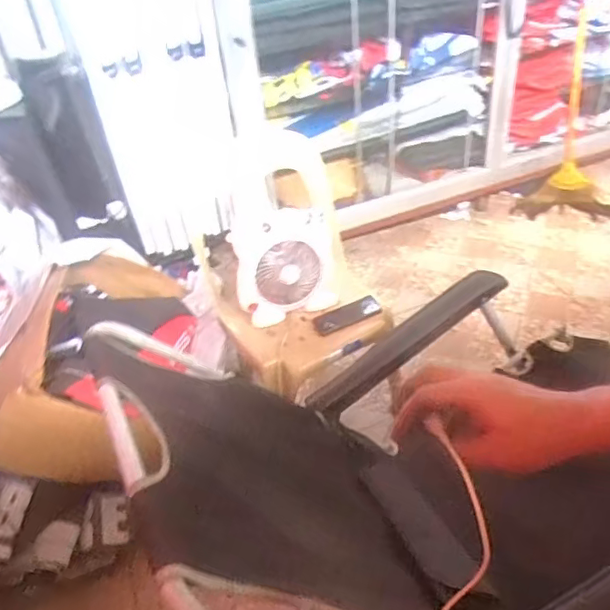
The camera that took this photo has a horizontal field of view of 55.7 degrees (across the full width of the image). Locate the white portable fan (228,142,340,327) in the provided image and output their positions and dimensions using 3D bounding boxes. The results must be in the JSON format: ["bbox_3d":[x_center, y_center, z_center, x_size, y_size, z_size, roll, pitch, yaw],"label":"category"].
[{"bbox_3d":[-0.047,-0.157,1.383,0.245,0.408,0.102,-16,40,-19],"label":"white portable fan"}]

